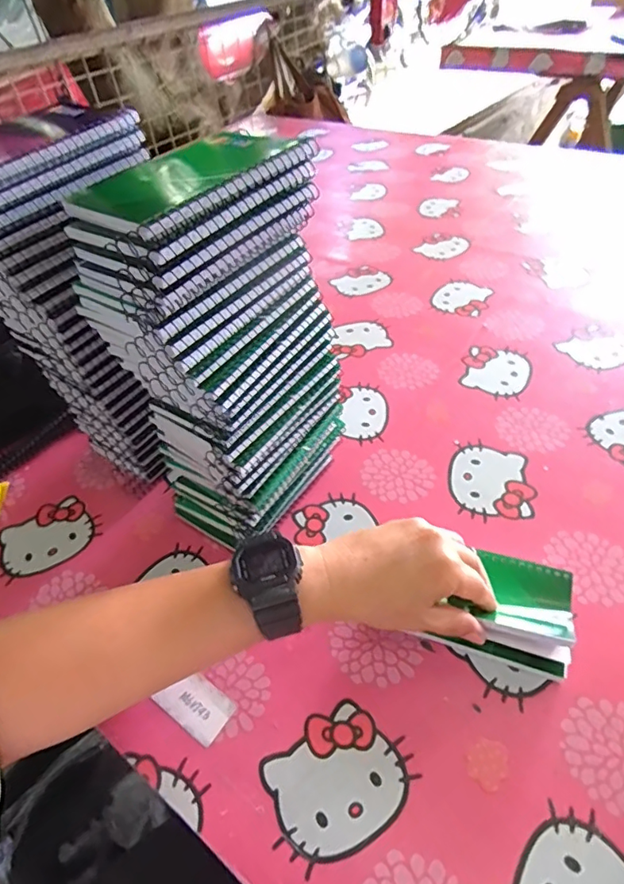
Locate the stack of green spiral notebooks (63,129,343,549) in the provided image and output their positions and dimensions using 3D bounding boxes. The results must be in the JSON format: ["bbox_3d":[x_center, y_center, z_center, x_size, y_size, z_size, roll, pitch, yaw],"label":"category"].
[{"bbox_3d":[-0.067,-0.058,0.396,0.107,0.282,0.153,21,52,26],"label":"stack of green spiral notebooks"}]

